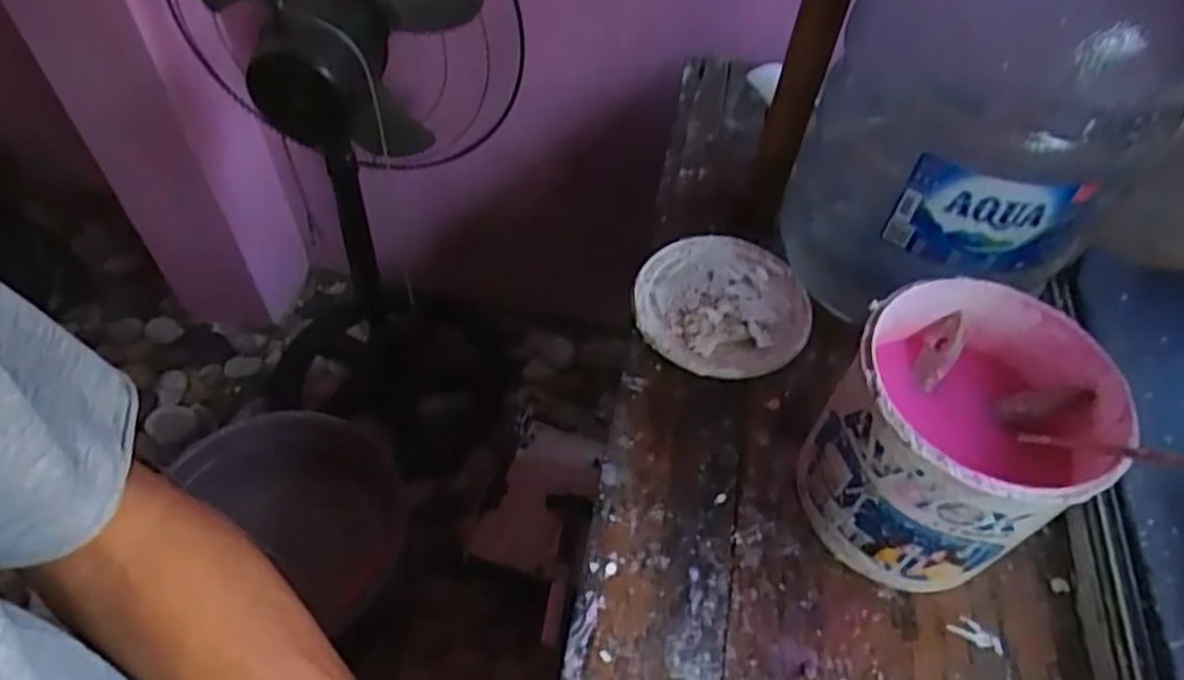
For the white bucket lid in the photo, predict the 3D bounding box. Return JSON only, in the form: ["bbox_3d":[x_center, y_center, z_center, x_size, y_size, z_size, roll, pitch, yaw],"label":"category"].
[{"bbox_3d":[0.134,-0.046,0.781,0.172,0.029,0.188,2,52,-2],"label":"white bucket lid"}]

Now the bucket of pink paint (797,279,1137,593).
[{"bbox_3d":[0.277,0.074,0.584,0.185,0.164,0.170,2,52,-2],"label":"bucket of pink paint"}]

